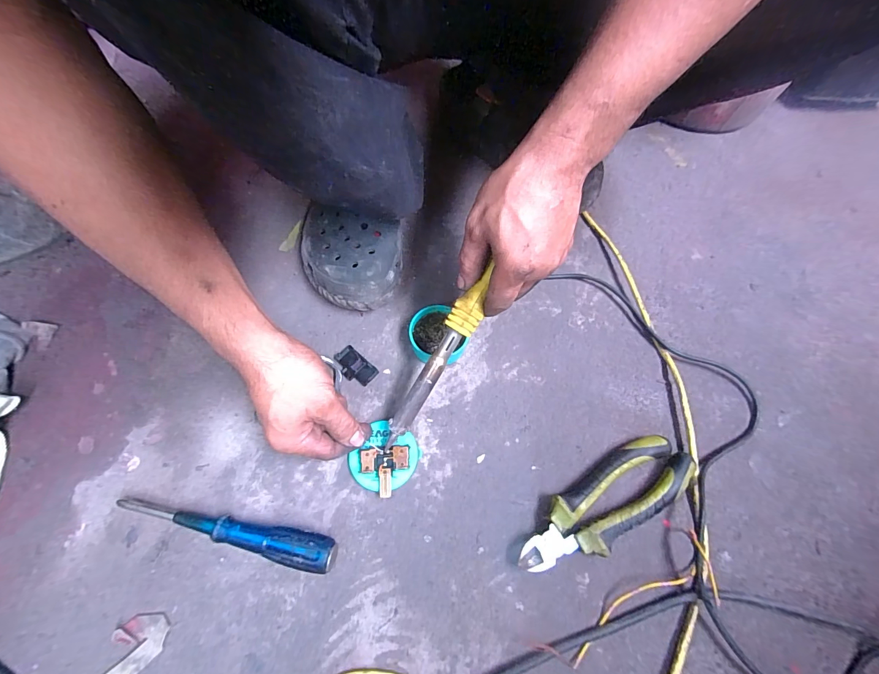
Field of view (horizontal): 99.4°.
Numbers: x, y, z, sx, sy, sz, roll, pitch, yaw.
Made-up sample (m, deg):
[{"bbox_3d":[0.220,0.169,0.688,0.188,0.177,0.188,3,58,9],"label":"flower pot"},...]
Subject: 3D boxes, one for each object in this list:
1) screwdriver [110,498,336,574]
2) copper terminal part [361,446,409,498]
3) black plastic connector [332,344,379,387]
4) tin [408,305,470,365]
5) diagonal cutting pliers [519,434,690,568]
[{"bbox_3d":[-0.186,0.170,0.323,0.195,0.028,0.026,9,66,2],"label":"screwdriver"},{"bbox_3d":[-0.050,0.124,0.344,0.044,0.004,0.042,-6,69,-5],"label":"copper terminal part"},{"bbox_3d":[-0.091,0.031,0.397,0.049,0.004,0.028,41,71,15],"label":"black plastic connector"},{"bbox_3d":[-0.004,0.000,0.394,0.053,0.032,0.058,1,66,-1],"label":"tin"},{"bbox_3d":[0.146,0.149,0.333,0.173,0.025,0.057,-28,70,-13],"label":"diagonal cutting pliers"}]

